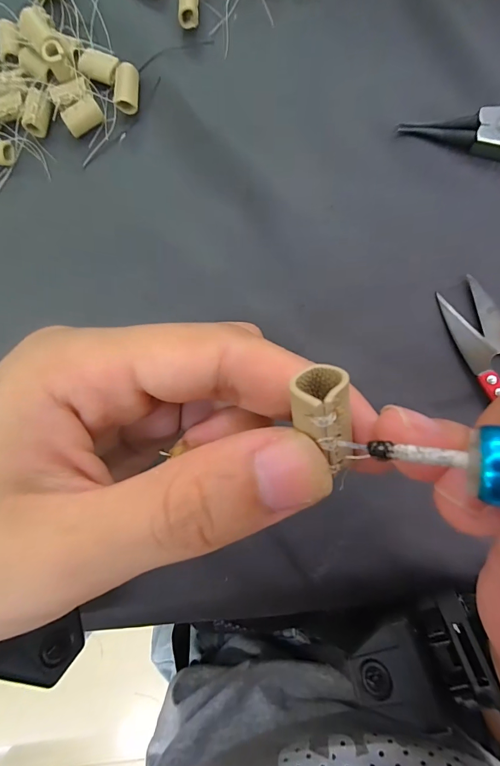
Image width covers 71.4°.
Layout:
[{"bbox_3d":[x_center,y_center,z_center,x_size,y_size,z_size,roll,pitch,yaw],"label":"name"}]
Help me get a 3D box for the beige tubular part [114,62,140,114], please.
[{"bbox_3d":[-0.066,-0.159,0.188,0.011,0.009,0.021,1,86,4],"label":"beige tubular part"}]

